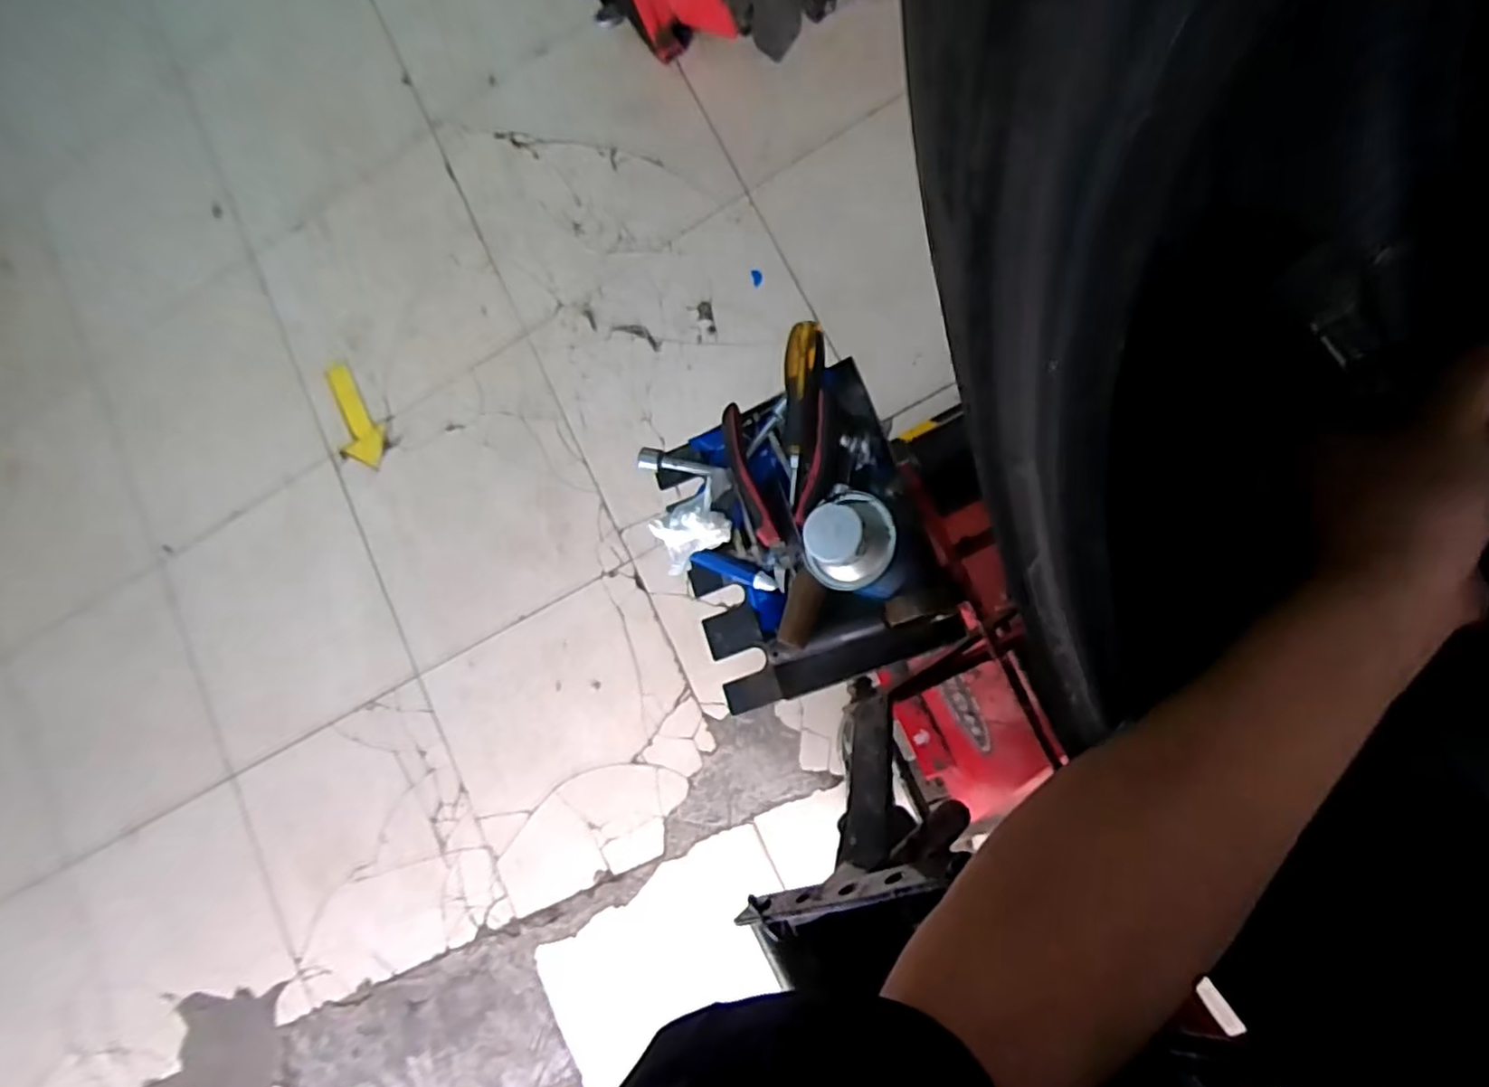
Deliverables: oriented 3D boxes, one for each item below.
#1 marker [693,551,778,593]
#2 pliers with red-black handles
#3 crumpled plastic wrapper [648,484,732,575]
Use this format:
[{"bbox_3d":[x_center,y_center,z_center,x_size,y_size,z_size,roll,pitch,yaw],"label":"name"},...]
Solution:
[{"bbox_3d":[-0.008,0.023,0.545,0.075,0.019,0.015,19,92,11],"label":"marker"},{"bbox_3d":[0.035,-0.043,0.534,0.091,0.019,0.147,-6,87,11],"label":"pliers with red-black handles"},{"bbox_3d":[-0.046,-0.011,0.538,0.066,0.041,0.046,-32,83,8],"label":"crumpled plastic wrapper"}]

